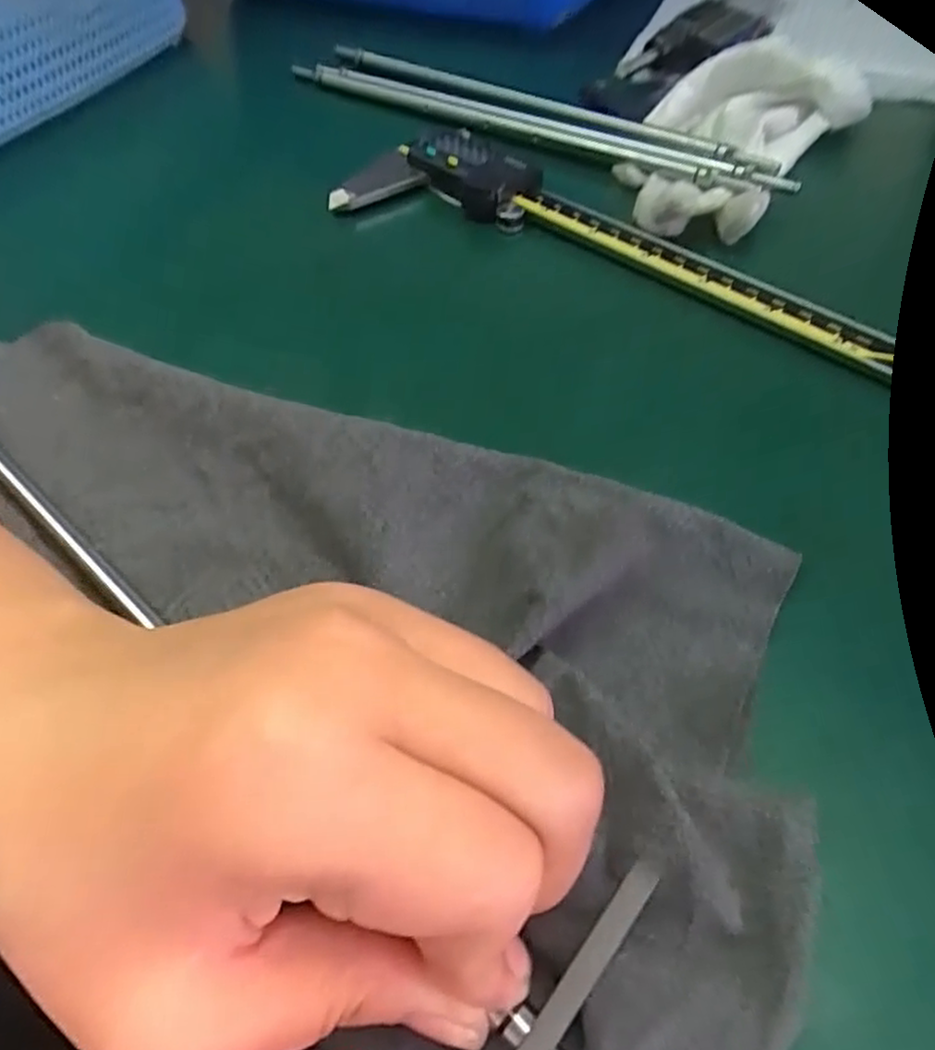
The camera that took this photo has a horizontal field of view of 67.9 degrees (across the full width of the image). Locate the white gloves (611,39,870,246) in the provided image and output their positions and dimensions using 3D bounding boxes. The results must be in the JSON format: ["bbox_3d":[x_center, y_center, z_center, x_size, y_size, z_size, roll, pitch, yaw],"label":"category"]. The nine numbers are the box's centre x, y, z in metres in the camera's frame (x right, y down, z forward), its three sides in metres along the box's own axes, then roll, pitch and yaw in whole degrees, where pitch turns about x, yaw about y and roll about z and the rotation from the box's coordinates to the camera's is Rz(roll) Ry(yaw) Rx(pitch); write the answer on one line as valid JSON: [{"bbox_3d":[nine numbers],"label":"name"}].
[{"bbox_3d":[0.110,-0.168,0.292,0.075,0.030,0.130,32,62,25],"label":"white gloves"}]

